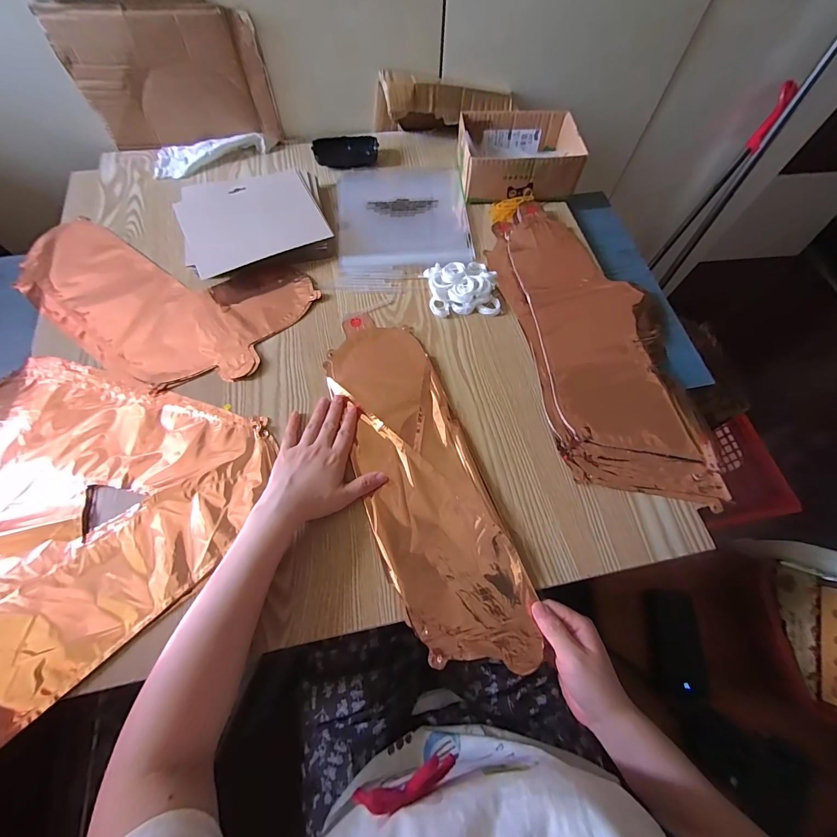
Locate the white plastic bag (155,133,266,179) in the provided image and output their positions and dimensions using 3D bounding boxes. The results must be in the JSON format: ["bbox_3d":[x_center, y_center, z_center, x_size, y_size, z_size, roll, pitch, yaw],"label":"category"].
[{"bbox_3d":[-0.353,-0.445,0.620,0.175,0.029,0.070,-4,66,-3],"label":"white plastic bag"}]

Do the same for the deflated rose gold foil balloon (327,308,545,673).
[{"bbox_3d":[-0.002,0.051,0.425,0.134,0.011,0.424,-18,67,-9],"label":"deflated rose gold foil balloon"}]

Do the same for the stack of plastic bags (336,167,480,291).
[{"bbox_3d":[-0.024,-0.311,0.584,0.205,0.010,0.261,-4,66,-3],"label":"stack of plastic bags"}]

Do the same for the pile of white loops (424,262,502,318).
[{"bbox_3d":[0.063,-0.187,0.521,0.095,0.024,0.087,-4,66,-3],"label":"pile of white loops"}]

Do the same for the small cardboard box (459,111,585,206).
[{"bbox_3d":[0.159,-0.431,0.605,0.185,0.067,0.141,-2,66,-2],"label":"small cardboard box"}]

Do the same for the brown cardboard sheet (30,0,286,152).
[{"bbox_3d":[-0.378,-0.524,0.573,0.275,0.179,0.026,-5,66,-3],"label":"brown cardboard sheet"}]

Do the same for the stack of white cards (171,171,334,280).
[{"bbox_3d":[-0.249,-0.306,0.564,0.204,0.028,0.174,-19,67,-9],"label":"stack of white cards"}]

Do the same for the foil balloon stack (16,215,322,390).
[{"bbox_3d":[-0.377,-0.176,0.523,0.412,0.015,0.234,23,67,9],"label":"foil balloon stack"}]

